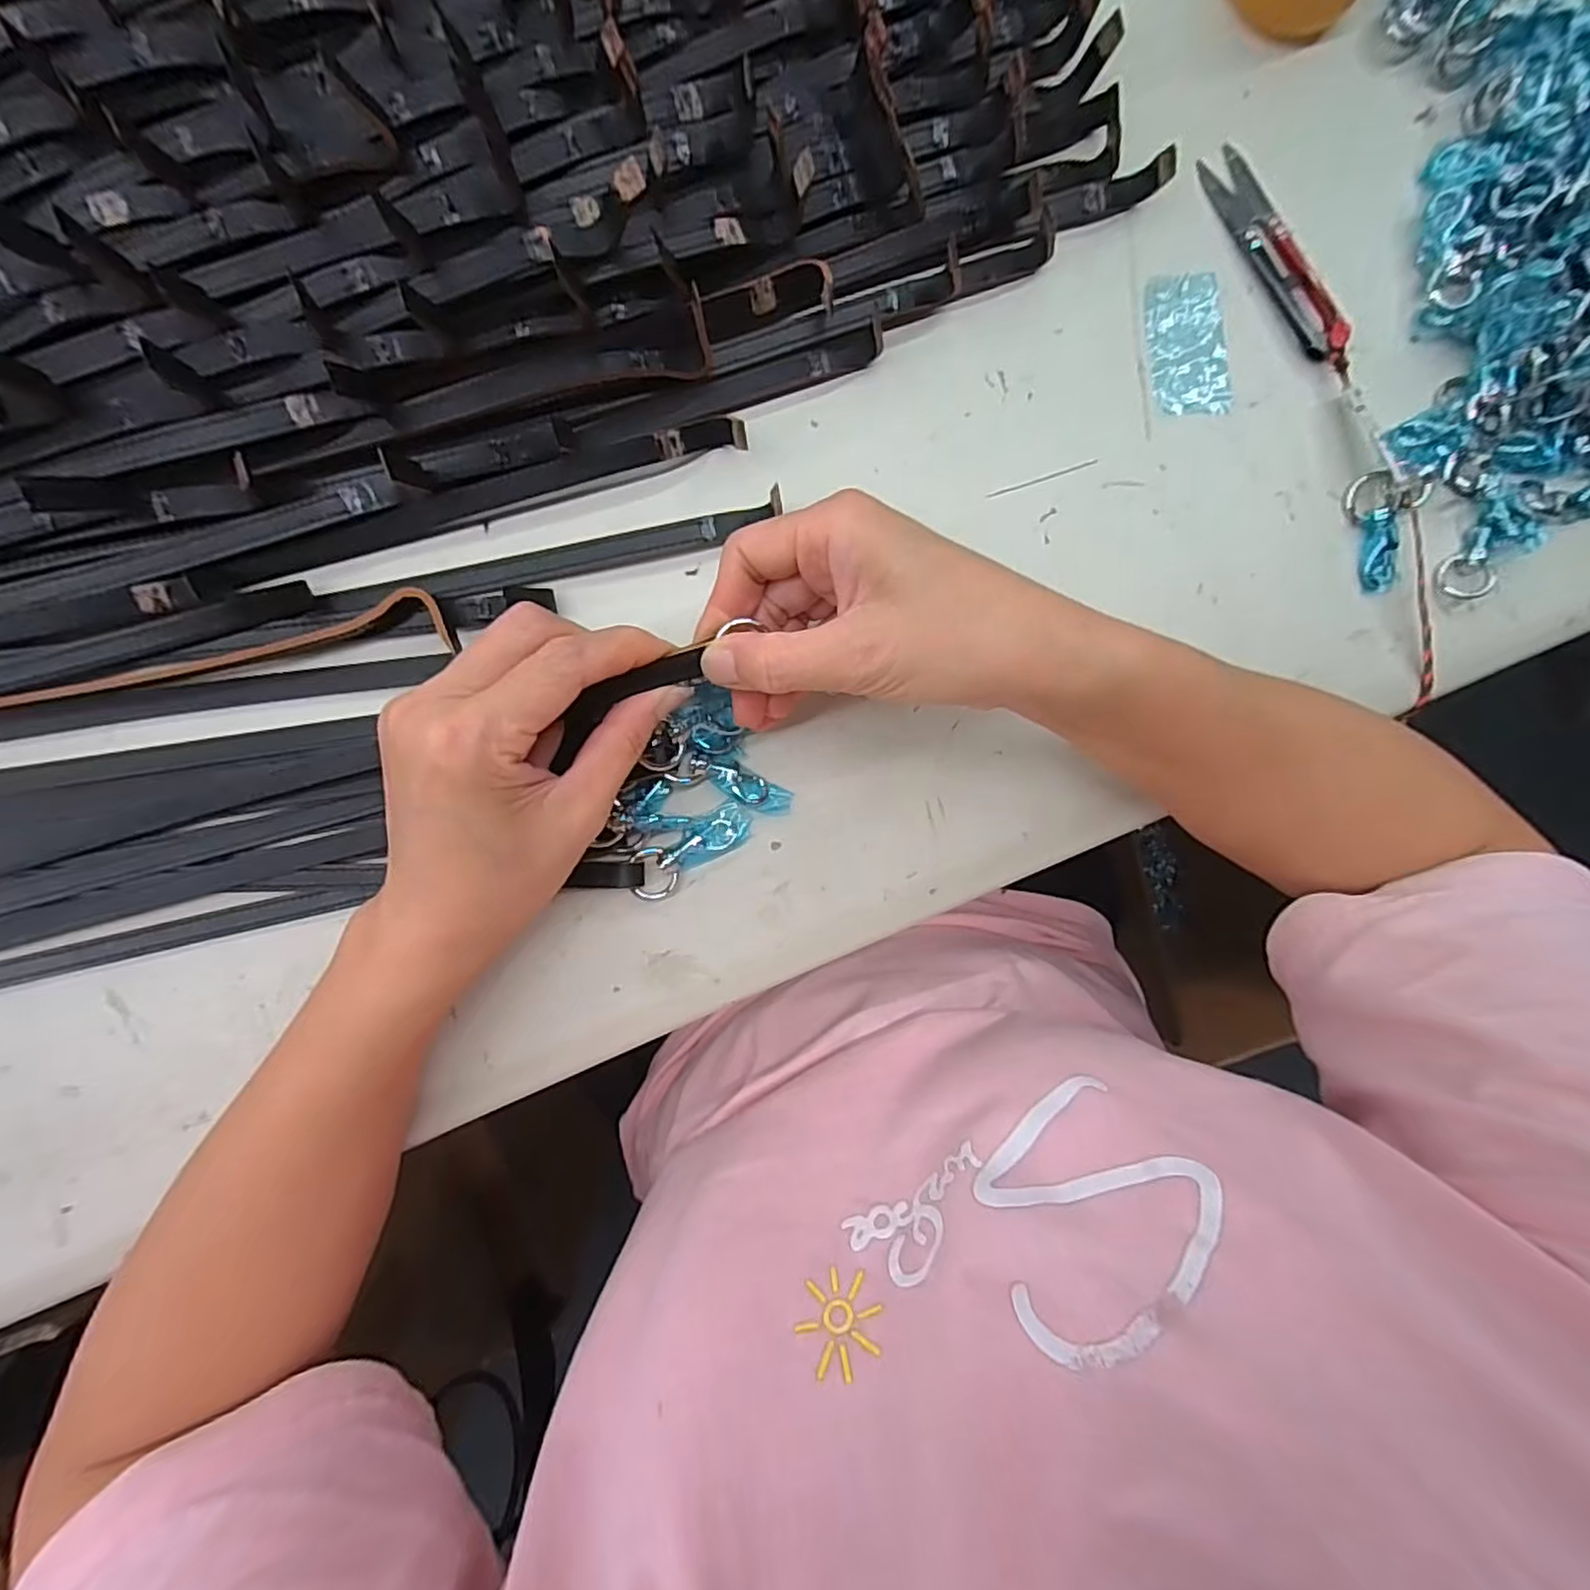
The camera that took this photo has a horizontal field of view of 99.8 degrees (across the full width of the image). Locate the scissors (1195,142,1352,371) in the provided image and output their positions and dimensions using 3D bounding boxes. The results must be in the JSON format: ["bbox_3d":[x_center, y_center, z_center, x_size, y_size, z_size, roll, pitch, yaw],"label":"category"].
[{"bbox_3d":[0.223,-0.246,0.305,0.026,0.011,0.110,-30,97,-3],"label":"scissors"}]

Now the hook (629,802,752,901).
[{"bbox_3d":[-0.045,0.025,0.292,0.056,0.008,0.022,-29,97,-3],"label":"hook"}]

